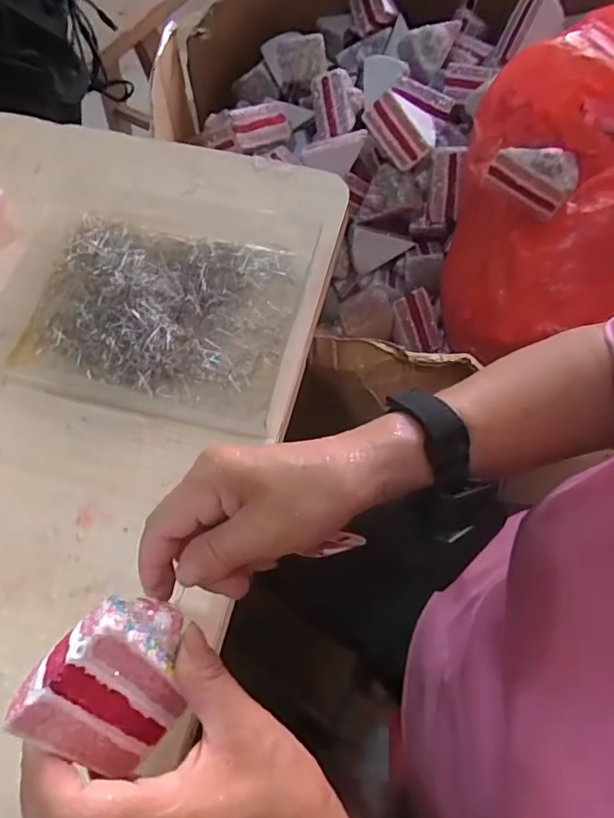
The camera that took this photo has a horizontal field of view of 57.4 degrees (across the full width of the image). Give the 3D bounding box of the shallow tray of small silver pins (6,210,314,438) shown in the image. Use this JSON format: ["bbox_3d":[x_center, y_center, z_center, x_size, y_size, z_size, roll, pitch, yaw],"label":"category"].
[{"bbox_3d":[-0.107,-0.078,0.419,0.191,0.024,0.161,13,65,5],"label":"shallow tray of small silver pins"}]

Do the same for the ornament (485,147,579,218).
[{"bbox_3d":[0.264,-0.274,0.650,0.095,0.052,0.049,32,68,14],"label":"ornament"}]

